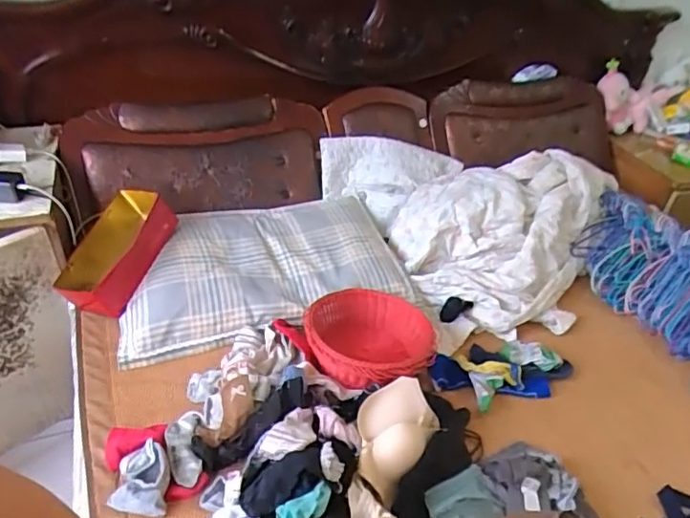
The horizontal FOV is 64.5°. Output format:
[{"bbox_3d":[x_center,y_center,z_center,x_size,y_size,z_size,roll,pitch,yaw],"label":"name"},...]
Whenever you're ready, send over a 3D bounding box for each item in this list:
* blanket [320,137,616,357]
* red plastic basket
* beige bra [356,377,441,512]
[{"bbox_3d":[0.410,-0.113,1.530,0.787,0.241,0.675,-10,39,-21],"label":"blanket"},{"bbox_3d":[0.051,0.183,1.191,0.267,0.114,0.256,4,36,-3],"label":"red plastic basket"},{"bbox_3d":[0.085,0.310,0.985,0.125,0.079,0.200,26,41,24],"label":"beige bra"}]

